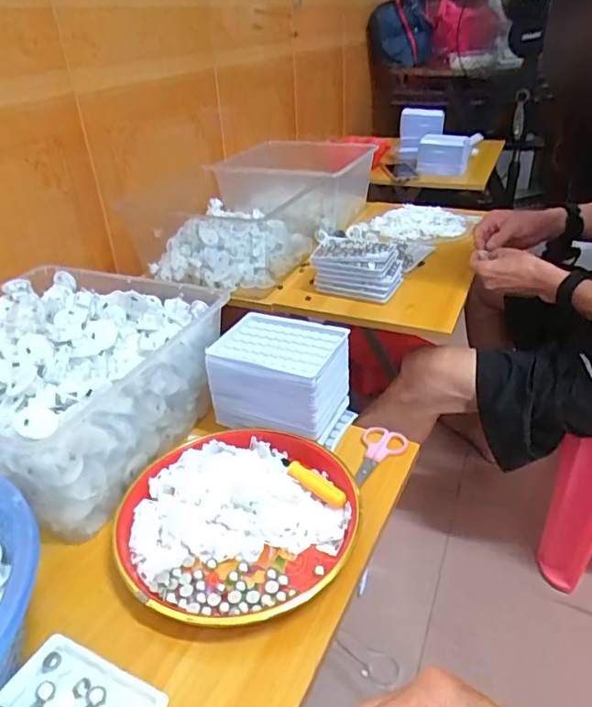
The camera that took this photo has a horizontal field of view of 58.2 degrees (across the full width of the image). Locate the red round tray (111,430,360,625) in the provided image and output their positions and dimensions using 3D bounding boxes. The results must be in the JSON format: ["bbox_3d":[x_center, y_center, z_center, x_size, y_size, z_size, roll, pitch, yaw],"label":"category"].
[{"bbox_3d":[-0.053,0.150,0.497,0.215,0.030,0.197,-2,32,1],"label":"red round tray"}]

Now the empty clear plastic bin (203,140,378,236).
[{"bbox_3d":[0.009,-0.382,1.180,0.266,0.126,0.351,13,36,23],"label":"empty clear plastic bin"}]

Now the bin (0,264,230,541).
[{"bbox_3d":[-0.267,0.027,0.592,0.274,0.134,0.287,11,35,21],"label":"bin"}]

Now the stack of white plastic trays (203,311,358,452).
[{"bbox_3d":[-0.015,0.025,0.593,0.133,0.092,0.094,12,35,22],"label":"stack of white plastic trays"}]

